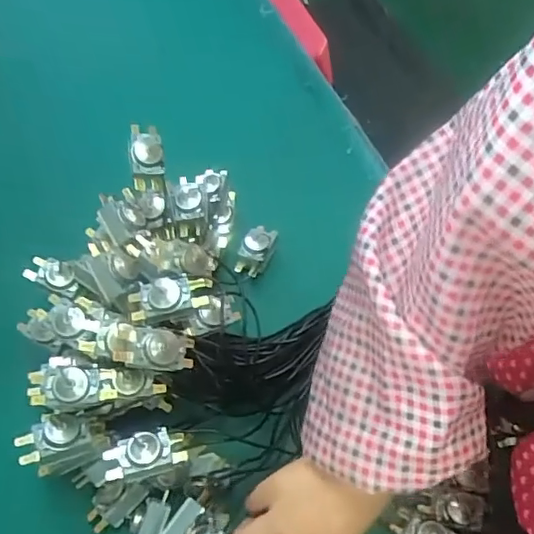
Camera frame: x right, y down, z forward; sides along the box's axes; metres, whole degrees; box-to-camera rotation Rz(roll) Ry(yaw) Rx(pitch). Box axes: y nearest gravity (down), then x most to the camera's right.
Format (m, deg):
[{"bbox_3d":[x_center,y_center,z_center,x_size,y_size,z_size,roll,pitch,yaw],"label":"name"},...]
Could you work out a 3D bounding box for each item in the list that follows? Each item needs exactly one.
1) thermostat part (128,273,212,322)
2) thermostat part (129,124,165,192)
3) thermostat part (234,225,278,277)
[{"bbox_3d":[-0.075,0.022,0.436,0.059,0.024,0.033,-3,64,0],"label":"thermostat part"},{"bbox_3d":[-0.107,-0.100,0.508,0.029,0.034,0.050,-5,64,-1],"label":"thermostat part"},{"bbox_3d":[-0.010,-0.019,0.550,0.028,0.020,0.053,20,66,11],"label":"thermostat part"}]

